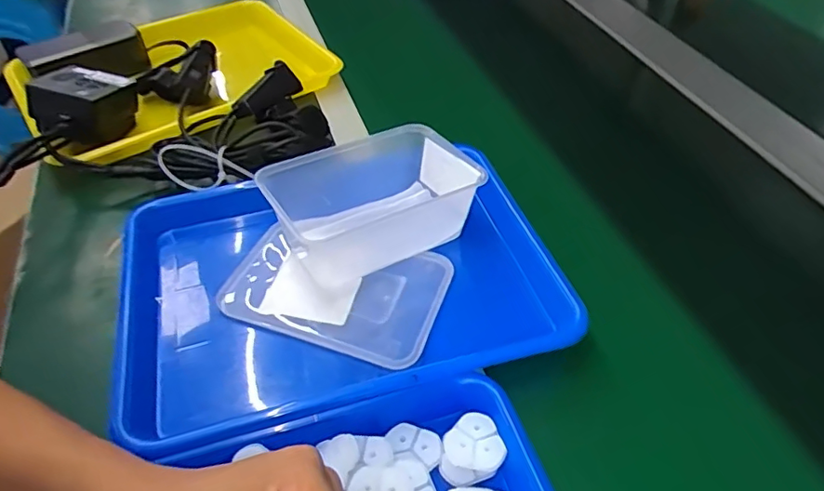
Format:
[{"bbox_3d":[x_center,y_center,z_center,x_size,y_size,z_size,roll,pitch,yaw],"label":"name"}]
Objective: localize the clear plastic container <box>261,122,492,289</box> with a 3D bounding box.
[{"bbox_3d":[-0.027,-0.041,0.478,0.169,0.060,0.101,-24,51,-22],"label":"clear plastic container"}]

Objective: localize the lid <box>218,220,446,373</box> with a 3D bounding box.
[{"bbox_3d":[-0.064,0.033,0.450,0.172,0.008,0.106,14,47,12],"label":"lid"}]

